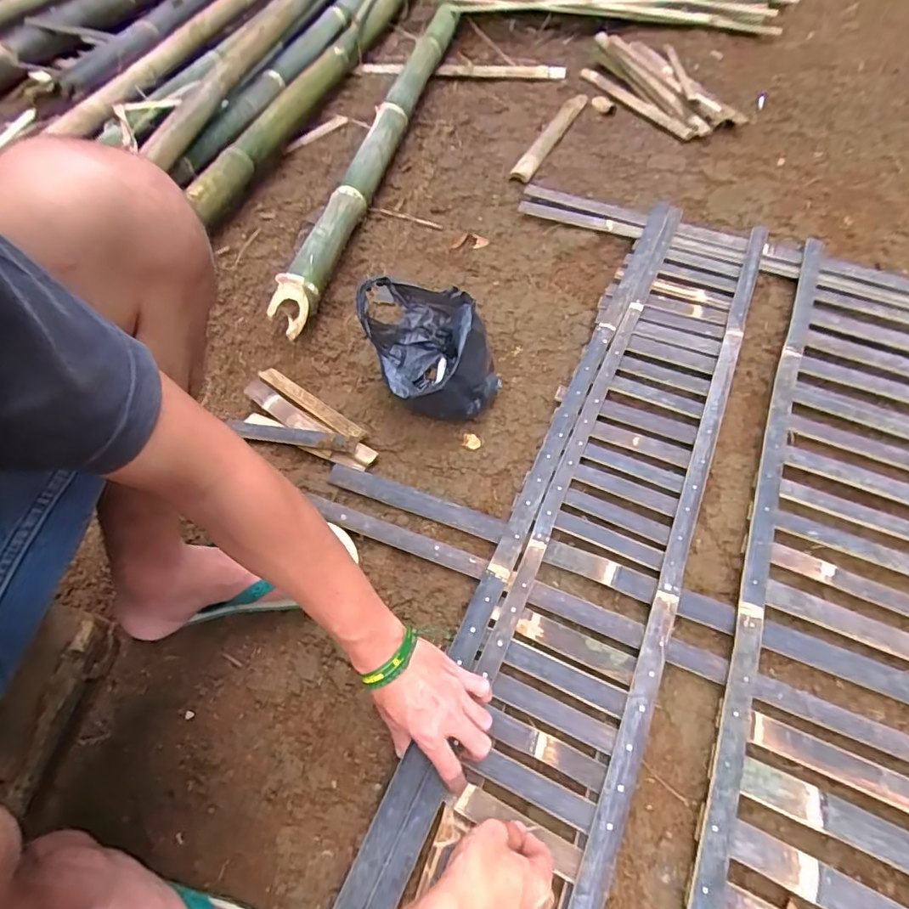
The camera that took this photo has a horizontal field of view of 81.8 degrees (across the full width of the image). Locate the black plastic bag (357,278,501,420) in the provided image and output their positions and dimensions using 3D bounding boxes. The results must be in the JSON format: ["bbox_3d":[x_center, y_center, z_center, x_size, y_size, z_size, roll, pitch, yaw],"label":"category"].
[{"bbox_3d":[-0.034,-0.152,0.768,0.154,0.135,0.216,-24,59,-13],"label":"black plastic bag"}]

